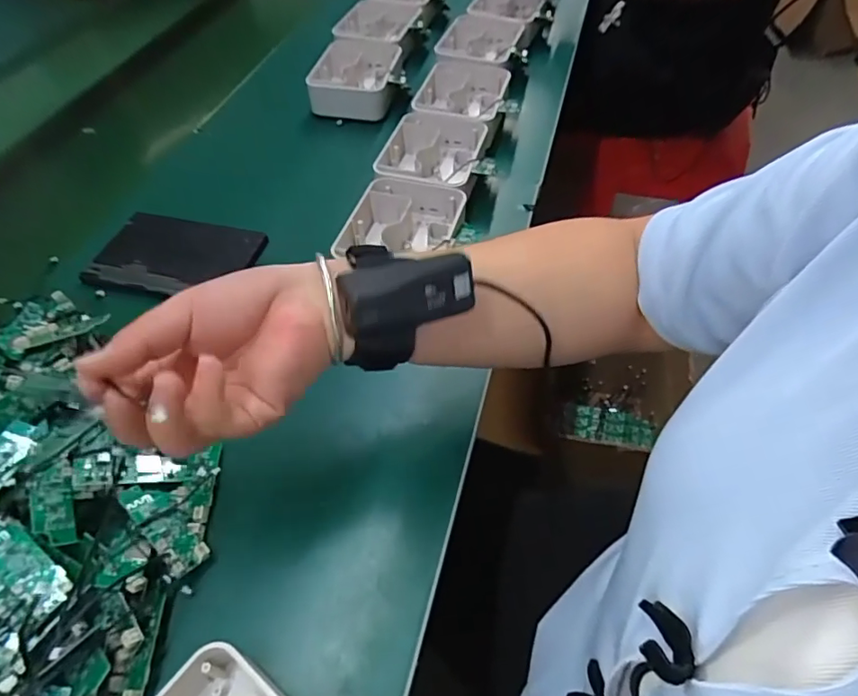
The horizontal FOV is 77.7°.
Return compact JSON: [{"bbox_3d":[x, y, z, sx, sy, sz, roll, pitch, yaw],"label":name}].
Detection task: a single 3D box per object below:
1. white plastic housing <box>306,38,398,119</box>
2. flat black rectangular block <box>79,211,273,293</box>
[{"bbox_3d":[-0.092,-0.355,0.699,0.111,0.041,0.127,2,53,5],"label":"white plastic housing"},{"bbox_3d":[-0.248,-0.089,0.523,0.145,0.016,0.098,14,58,4],"label":"flat black rectangular block"}]

